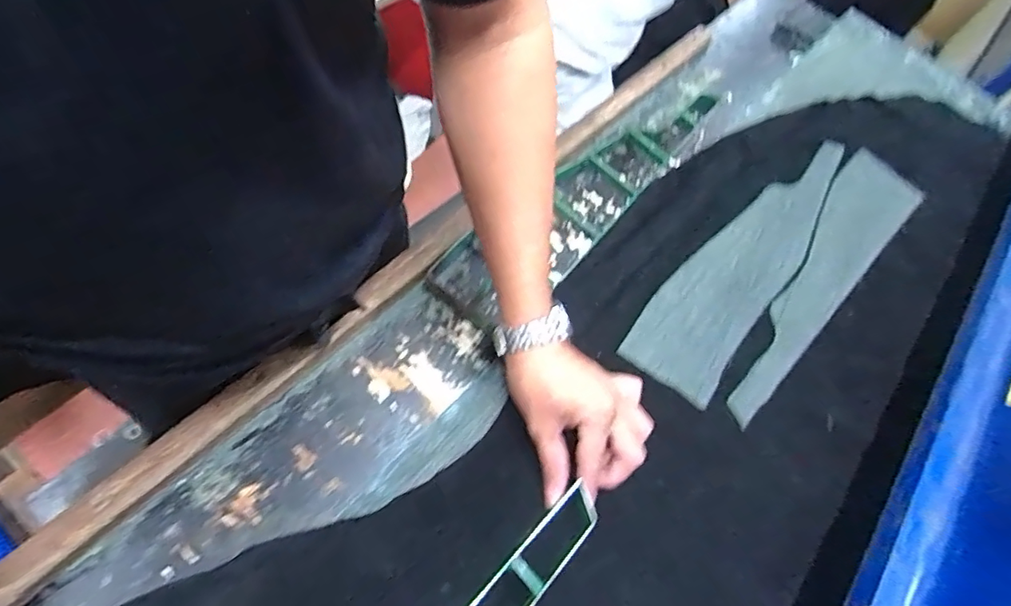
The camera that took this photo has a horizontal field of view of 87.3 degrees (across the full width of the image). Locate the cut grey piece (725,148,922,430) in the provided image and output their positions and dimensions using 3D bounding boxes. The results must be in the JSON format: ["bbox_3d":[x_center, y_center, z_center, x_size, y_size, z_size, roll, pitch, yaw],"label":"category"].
[{"bbox_3d":[0.355,-0.041,0.605,0.086,0.007,0.477,43,63,12],"label":"cut grey piece"}]

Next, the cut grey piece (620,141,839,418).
[{"bbox_3d":[0.282,-0.061,0.607,0.098,0.010,0.451,40,63,10],"label":"cut grey piece"}]

